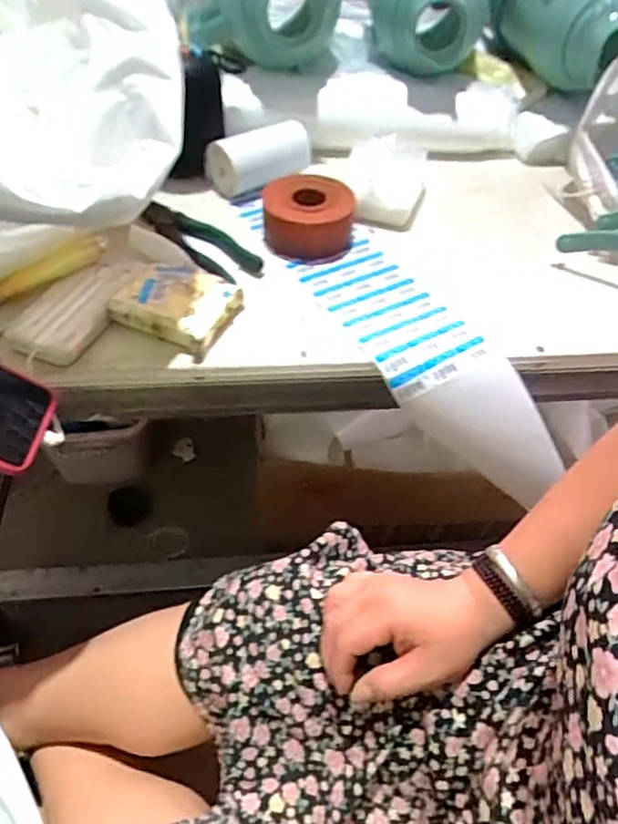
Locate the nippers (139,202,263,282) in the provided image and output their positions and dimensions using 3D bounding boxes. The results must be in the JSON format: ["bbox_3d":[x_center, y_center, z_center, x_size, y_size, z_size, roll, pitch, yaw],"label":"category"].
[{"bbox_3d":[-0.125,-0.184,0.636,0.166,0.023,0.067,30,53,22],"label":"nippers"}]

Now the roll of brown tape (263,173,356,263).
[{"bbox_3d":[0.000,-0.213,0.652,0.098,0.051,0.095,1,48,-1],"label":"roll of brown tape"}]

